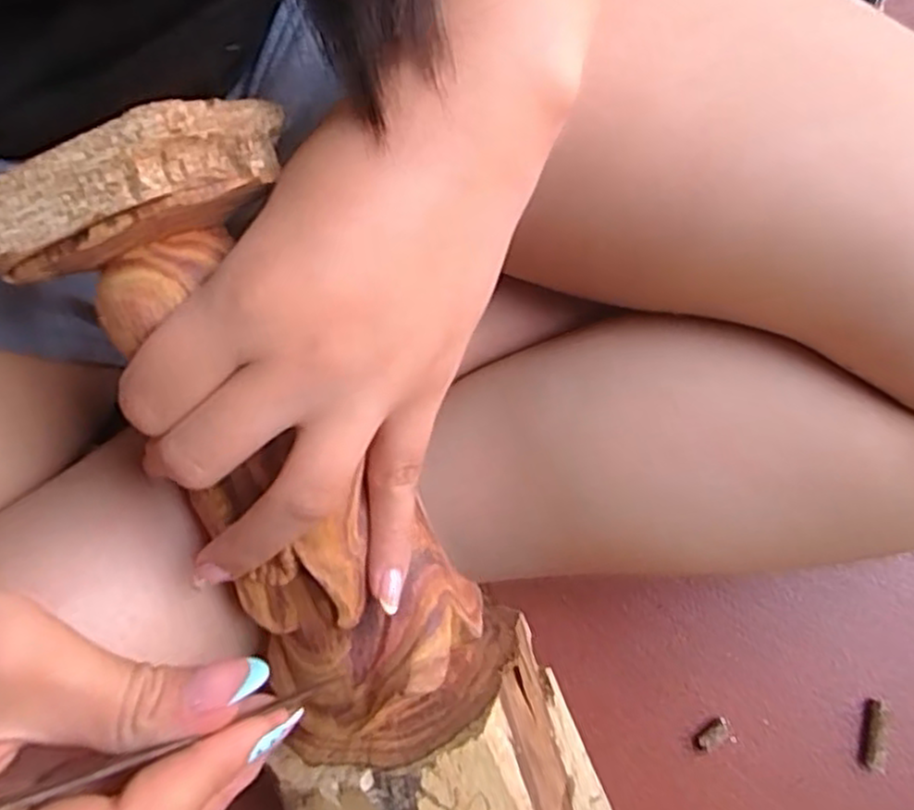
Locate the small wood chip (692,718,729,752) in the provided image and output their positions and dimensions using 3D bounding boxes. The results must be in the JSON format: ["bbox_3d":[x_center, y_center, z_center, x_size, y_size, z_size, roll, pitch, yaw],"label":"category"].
[{"bbox_3d":[0.119,0.155,0.346,0.017,0.006,0.009,-28,79,-6],"label":"small wood chip"}]

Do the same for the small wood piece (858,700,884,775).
[{"bbox_3d":[0.194,0.155,0.345,0.007,0.010,0.031,12,78,3],"label":"small wood piece"}]

